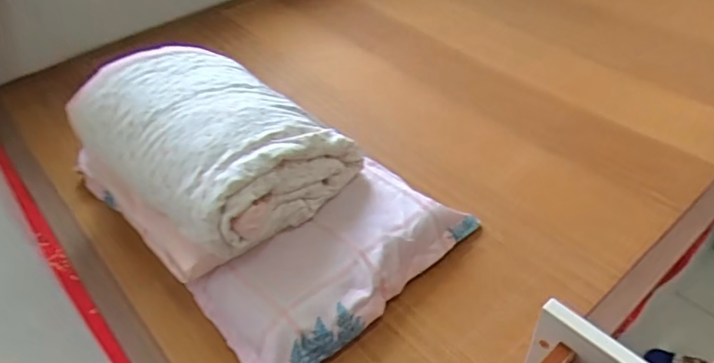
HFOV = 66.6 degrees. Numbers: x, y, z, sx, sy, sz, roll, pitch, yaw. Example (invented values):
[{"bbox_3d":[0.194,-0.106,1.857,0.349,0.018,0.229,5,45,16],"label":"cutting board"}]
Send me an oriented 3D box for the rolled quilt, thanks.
[{"bbox_3d":[-0.284,-0.071,0.999,0.481,0.175,0.356,28,51,30],"label":"rolled quilt"}]

